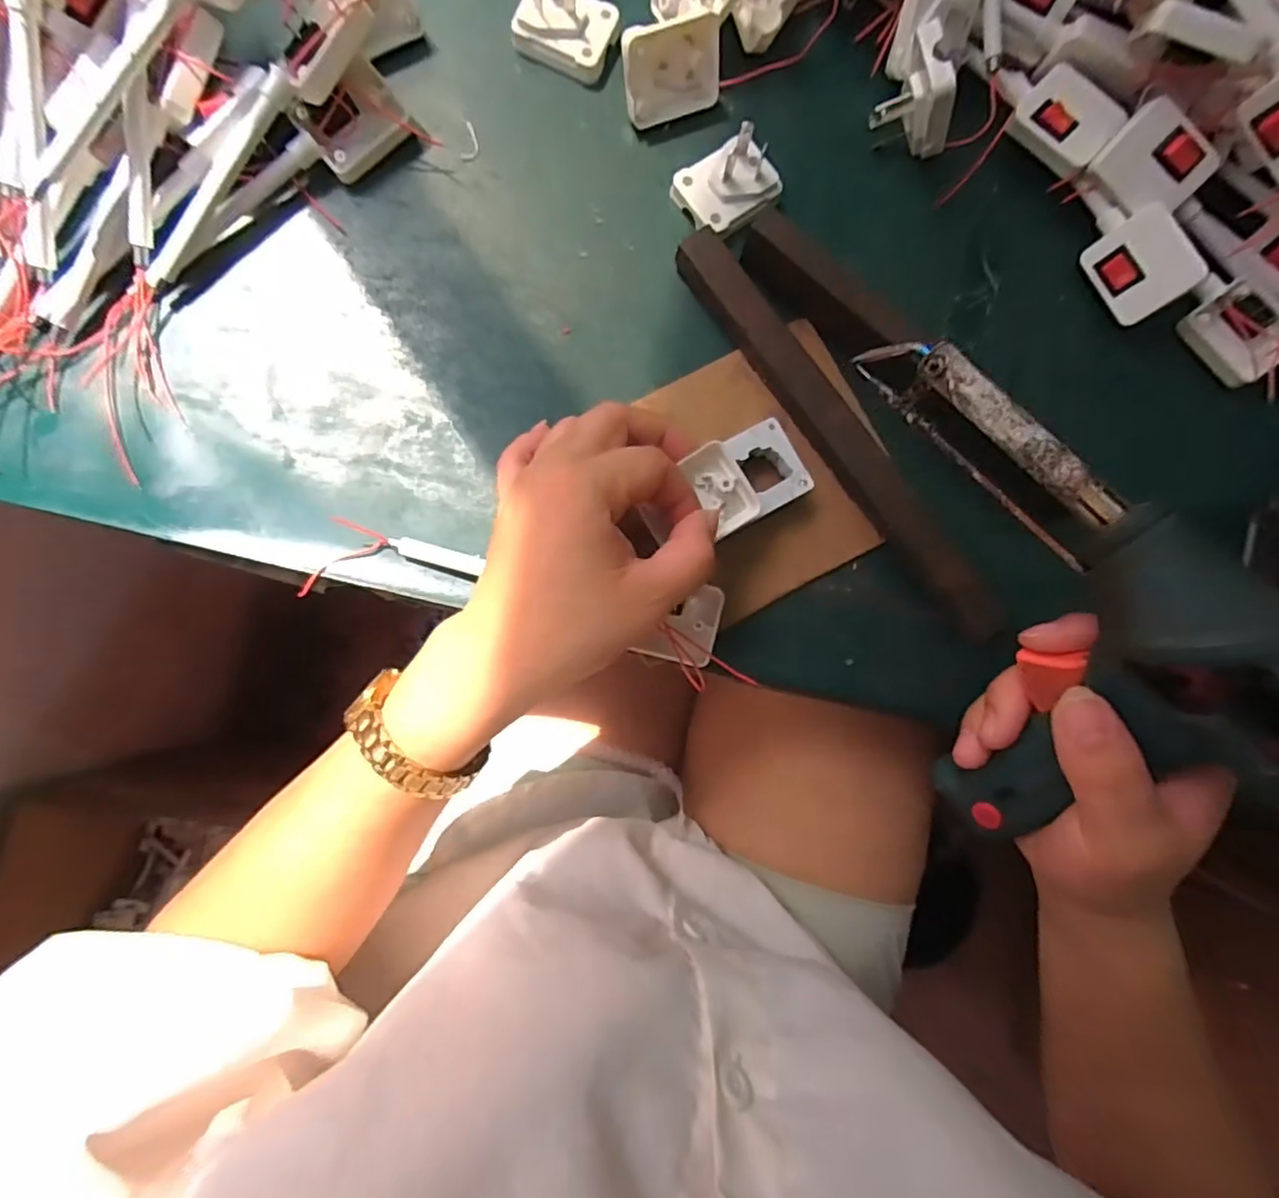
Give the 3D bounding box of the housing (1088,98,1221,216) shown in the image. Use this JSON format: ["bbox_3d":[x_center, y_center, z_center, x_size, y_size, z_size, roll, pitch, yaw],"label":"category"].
[{"bbox_3d":[0.252,-0.213,0.303,0.046,0.010,0.036,44,125,2],"label":"housing"}]

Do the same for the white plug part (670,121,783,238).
[{"bbox_3d":[0.044,-0.204,0.303,0.044,0.025,0.037,-35,88,-6],"label":"white plug part"}]

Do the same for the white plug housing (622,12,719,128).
[{"bbox_3d":[0.015,-0.259,0.302,0.048,0.038,0.014,-20,55,-4],"label":"white plug housing"}]

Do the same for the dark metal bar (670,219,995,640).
[{"bbox_3d":[0.096,-0.079,0.299,0.023,0.019,0.229,-37,88,-6],"label":"dark metal bar"}]

